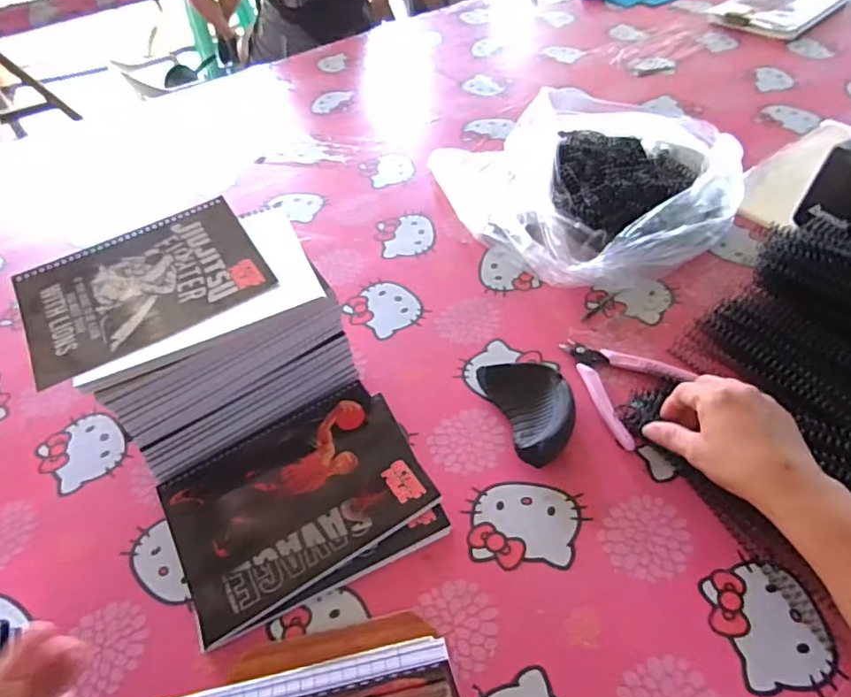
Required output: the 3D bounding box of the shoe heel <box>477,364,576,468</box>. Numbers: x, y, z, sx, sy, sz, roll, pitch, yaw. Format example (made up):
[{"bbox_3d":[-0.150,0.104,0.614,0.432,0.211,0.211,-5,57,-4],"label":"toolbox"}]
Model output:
[{"bbox_3d":[0.097,0.053,0.489,0.066,0.025,0.099,-17,50,-8],"label":"shoe heel"}]

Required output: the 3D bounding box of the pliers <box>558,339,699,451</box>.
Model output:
[{"bbox_3d":[0.168,0.026,0.506,0.090,0.017,0.111,-35,55,-21],"label":"pliers"}]

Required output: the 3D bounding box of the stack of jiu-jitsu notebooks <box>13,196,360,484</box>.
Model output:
[{"bbox_3d":[-0.212,-0.015,0.519,0.228,0.127,0.195,-28,53,-16],"label":"stack of jiu-jitsu notebooks"}]

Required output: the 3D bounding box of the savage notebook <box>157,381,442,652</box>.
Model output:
[{"bbox_3d":[-0.107,0.122,0.464,0.200,0.013,0.145,-27,53,-16],"label":"savage notebook"}]

